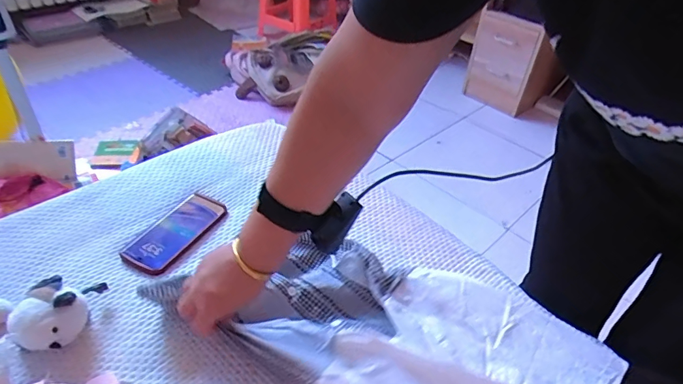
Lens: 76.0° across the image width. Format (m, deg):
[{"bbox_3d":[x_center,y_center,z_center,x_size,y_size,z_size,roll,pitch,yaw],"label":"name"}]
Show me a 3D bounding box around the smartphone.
[{"bbox_3d":[-0.268,0.062,0.708,0.090,0.010,0.174,21,43,21],"label":"smartphone"}]

